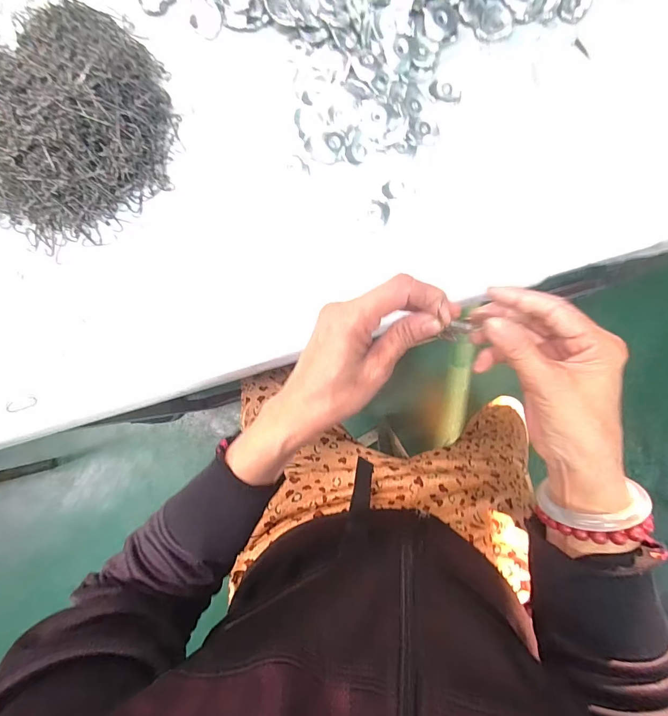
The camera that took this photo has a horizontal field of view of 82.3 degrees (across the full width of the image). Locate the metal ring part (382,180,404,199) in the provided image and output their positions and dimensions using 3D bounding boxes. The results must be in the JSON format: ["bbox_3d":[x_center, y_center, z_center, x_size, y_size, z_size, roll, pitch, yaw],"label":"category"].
[{"bbox_3d":[0.063,-0.179,0.405,0.022,0.004,0.020,5,89,3],"label":"metal ring part"}]

